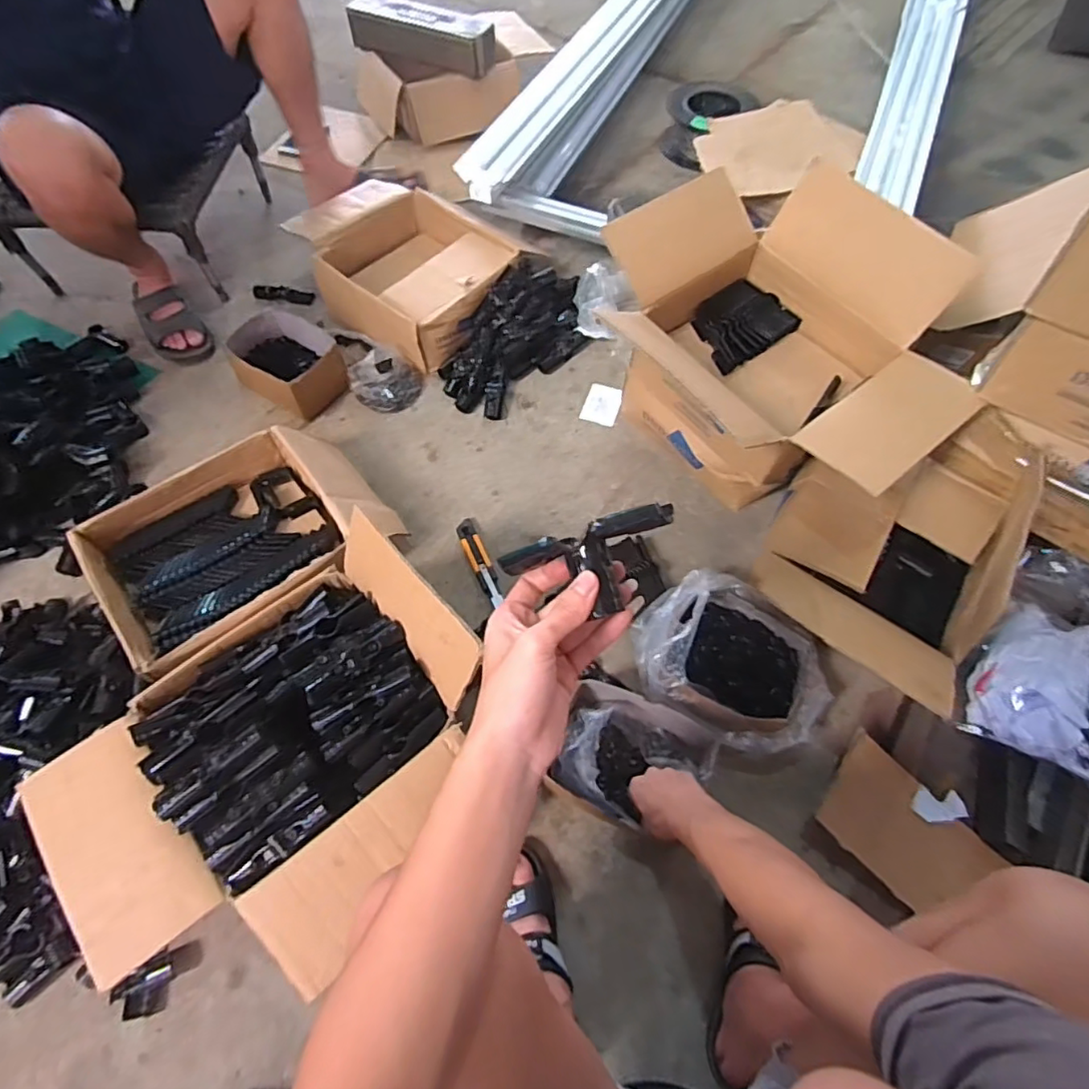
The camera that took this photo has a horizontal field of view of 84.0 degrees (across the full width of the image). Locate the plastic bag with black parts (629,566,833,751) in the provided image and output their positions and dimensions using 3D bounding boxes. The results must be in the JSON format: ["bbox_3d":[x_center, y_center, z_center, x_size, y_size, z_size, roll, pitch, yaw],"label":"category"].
[{"bbox_3d":[0.267,0.177,0.880,0.279,0.118,0.214,41,67,19],"label":"plastic bag with black parts"}]

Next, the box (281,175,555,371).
[{"bbox_3d":[-0.281,-0.584,1.277,0.431,0.138,0.370,32,65,16],"label":"box"}]

